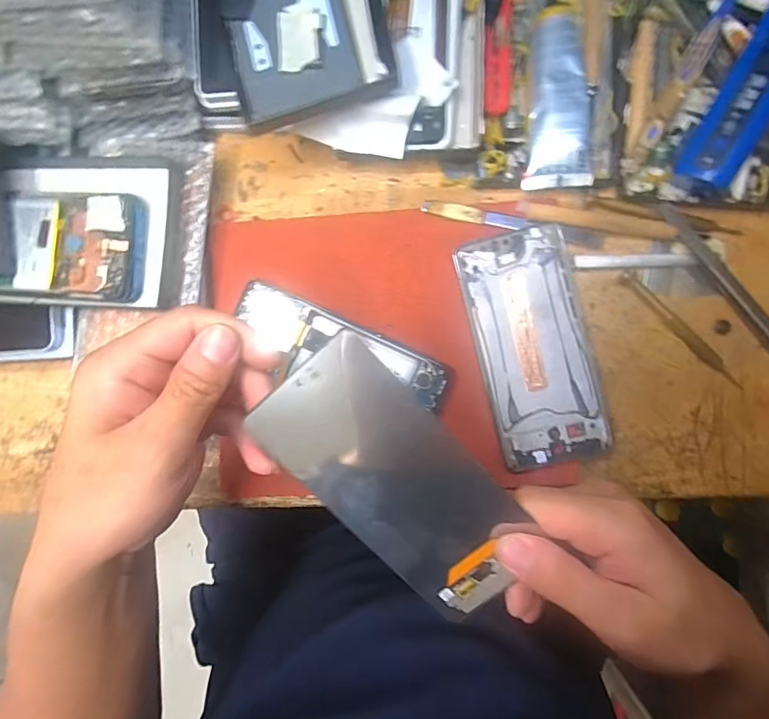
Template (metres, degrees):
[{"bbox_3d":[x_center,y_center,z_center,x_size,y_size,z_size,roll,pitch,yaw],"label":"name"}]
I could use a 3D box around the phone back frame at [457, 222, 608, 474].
[{"bbox_3d":[0.105,-0.009,0.306,0.075,0.011,0.160,-14,88,3],"label":"phone back frame"}]

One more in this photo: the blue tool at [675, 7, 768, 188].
[{"bbox_3d":[0.228,-0.169,0.264,0.035,0.020,0.125,24,112,3],"label":"blue tool"}]

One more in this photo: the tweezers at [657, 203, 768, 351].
[{"bbox_3d":[0.238,-0.045,0.296,0.013,0.013,0.152,-36,87,2],"label":"tweezers"}]

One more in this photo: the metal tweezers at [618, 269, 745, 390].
[{"bbox_3d":[0.204,-0.021,0.303,0.010,0.006,0.110,-43,86,2],"label":"metal tweezers"}]

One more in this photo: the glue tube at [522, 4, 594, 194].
[{"bbox_3d":[0.117,-0.176,0.298,0.041,0.018,0.114,-1,89,4],"label":"glue tube"}]

